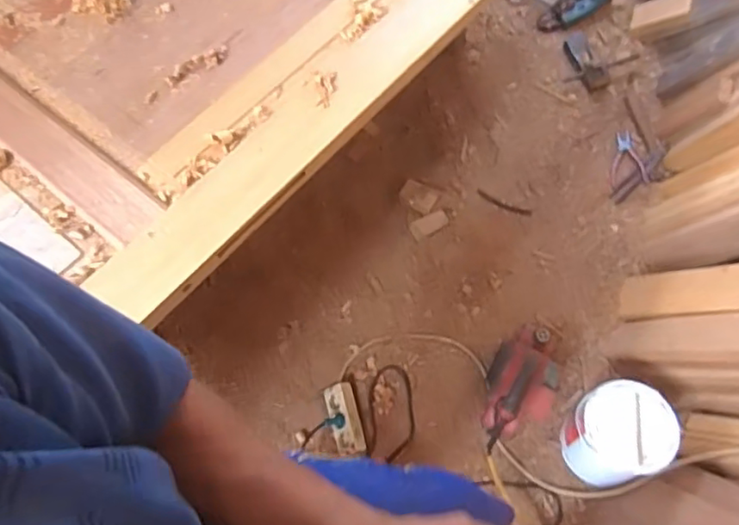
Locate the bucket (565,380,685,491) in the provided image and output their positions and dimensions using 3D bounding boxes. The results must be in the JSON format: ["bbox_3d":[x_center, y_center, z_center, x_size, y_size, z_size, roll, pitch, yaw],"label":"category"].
[{"bbox_3d":[0.510,0.362,1.232,0.180,0.197,0.183,0,67,0],"label":"bucket"}]

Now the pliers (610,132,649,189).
[{"bbox_3d":[0.695,-0.284,1.602,0.100,0.012,0.167,-3,65,-2],"label":"pliers"}]

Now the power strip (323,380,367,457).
[{"bbox_3d":[-0.062,0.347,1.333,0.076,0.038,0.150,-12,54,-6],"label":"power strip"}]

